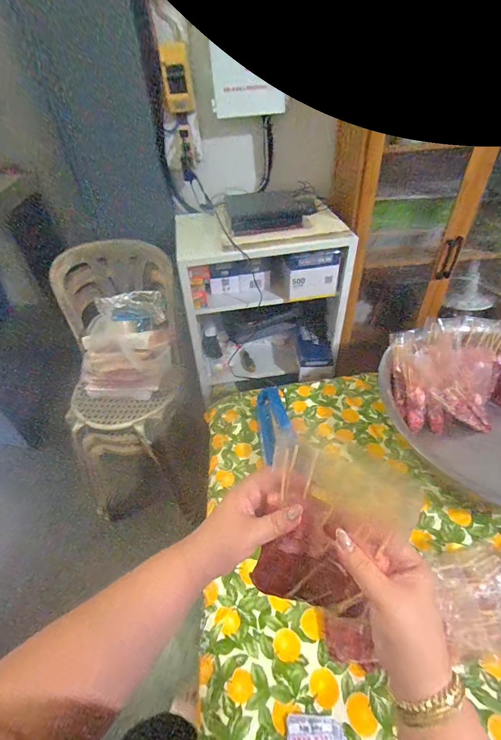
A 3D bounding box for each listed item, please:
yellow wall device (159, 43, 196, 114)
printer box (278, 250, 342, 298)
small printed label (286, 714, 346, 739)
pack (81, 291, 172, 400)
[{"bbox_3d":[-0.197,-0.792,0.918,0.075,0.138,0.033,-9,44,-6],"label":"yellow wall device"},{"bbox_3d":[0.175,-0.296,1.011,0.173,0.137,0.084,-12,44,-10],"label":"printer box"},{"bbox_3d":[0.100,0.554,0.505,0.089,0.008,0.049,1,43,4],"label":"small printed label"},{"bbox_3d":[-0.437,-0.085,1.183,0.307,0.241,0.267,-8,43,-5],"label":"pack"}]

